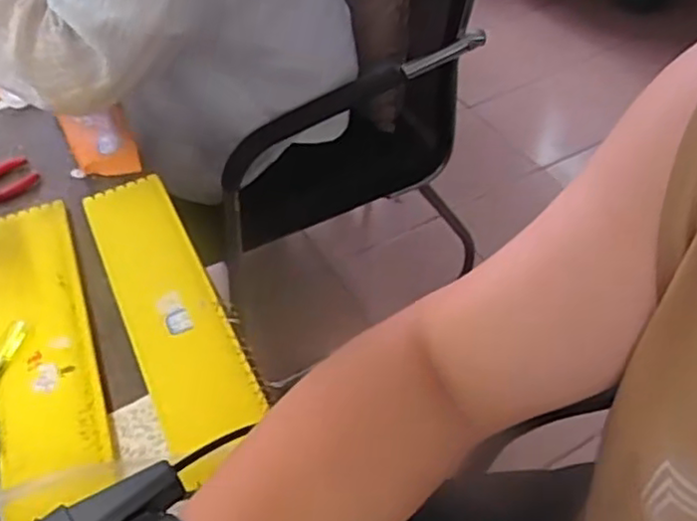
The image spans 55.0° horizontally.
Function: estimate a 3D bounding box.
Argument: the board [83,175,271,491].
[{"bbox_3d":[-0.169,0.031,0.612,0.081,0.015,0.314,-22,52,-16],"label":"board"}]

